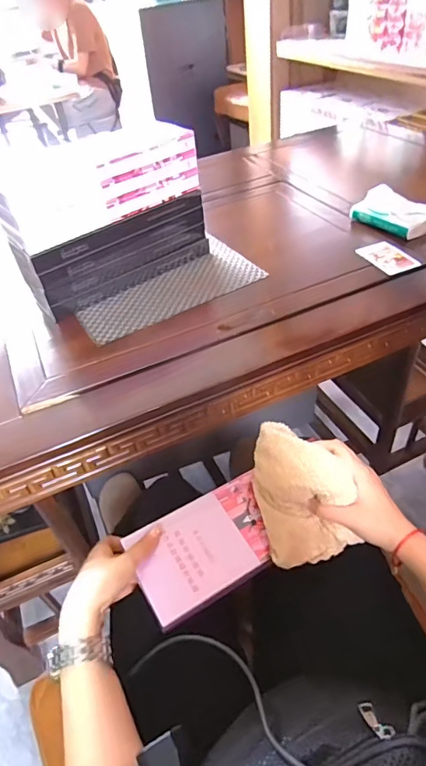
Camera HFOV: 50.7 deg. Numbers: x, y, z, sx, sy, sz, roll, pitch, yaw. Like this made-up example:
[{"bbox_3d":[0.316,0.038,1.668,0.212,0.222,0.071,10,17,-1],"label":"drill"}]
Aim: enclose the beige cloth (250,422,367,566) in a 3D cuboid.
[{"bbox_3d":[0.098,0.112,0.486,0.095,0.095,0.118,-11,44,-4],"label":"beige cloth"}]

